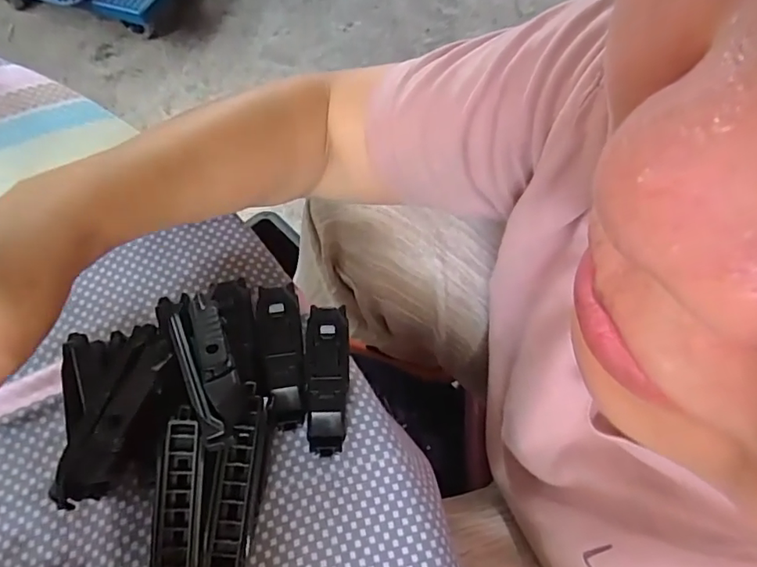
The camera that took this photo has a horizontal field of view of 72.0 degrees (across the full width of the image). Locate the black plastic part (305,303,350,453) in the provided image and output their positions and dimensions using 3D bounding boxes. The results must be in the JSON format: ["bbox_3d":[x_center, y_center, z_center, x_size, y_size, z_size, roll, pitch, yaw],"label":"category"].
[{"bbox_3d":[-0.026,0.049,0.264,0.021,0.022,0.071,-1,63,-4],"label":"black plastic part"}]

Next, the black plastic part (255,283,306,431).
[{"bbox_3d":[-0.050,0.038,0.269,0.022,0.023,0.070,-7,63,-7],"label":"black plastic part"}]

